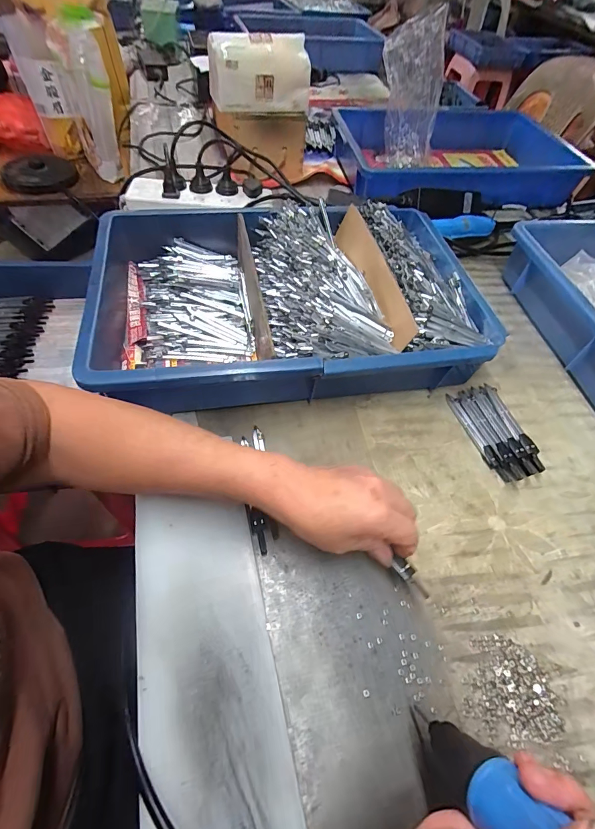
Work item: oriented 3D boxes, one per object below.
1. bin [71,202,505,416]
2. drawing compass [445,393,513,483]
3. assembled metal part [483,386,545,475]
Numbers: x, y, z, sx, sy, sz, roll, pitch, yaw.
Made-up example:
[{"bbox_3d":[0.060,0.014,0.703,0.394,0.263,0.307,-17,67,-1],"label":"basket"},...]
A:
[{"bbox_3d":[-0.011,-0.143,0.451,0.444,0.085,0.282,-6,57,-9],"label":"bin"},{"bbox_3d":[0.197,0.022,0.412,0.011,0.012,0.115,-11,58,-13],"label":"drawing compass"},{"bbox_3d":[0.236,0.012,0.416,0.016,0.019,0.113,-8,57,-11],"label":"assembled metal part"}]

